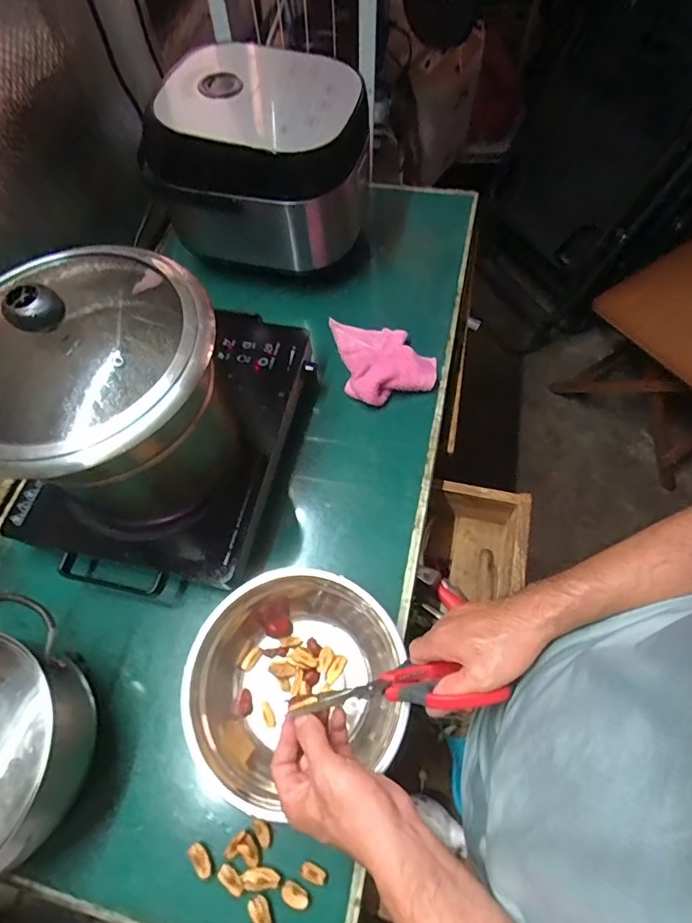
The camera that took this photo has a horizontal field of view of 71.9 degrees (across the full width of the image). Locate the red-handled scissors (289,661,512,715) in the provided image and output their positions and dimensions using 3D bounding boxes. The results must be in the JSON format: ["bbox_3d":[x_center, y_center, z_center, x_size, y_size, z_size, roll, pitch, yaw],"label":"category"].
[{"bbox_3d":[0.054,0.204,0.432,0.172,0.062,0.038,-9,62,14],"label":"red-handled scissors"}]

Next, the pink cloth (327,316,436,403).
[{"bbox_3d":[0.062,-0.168,0.748,0.142,0.037,0.164,-11,63,-3],"label":"pink cloth"}]

